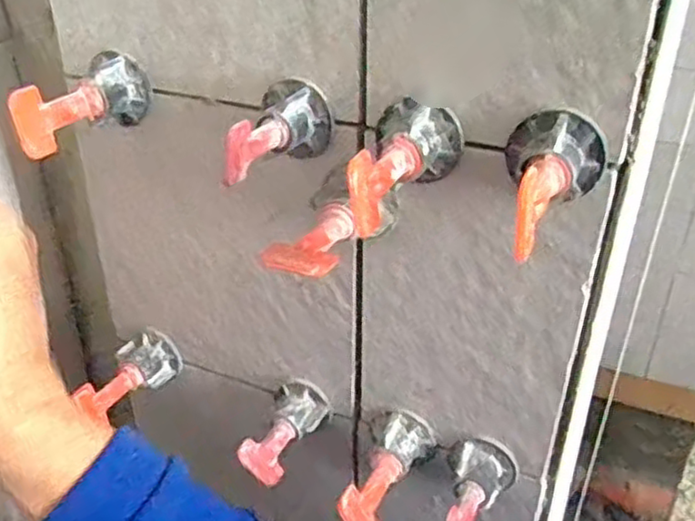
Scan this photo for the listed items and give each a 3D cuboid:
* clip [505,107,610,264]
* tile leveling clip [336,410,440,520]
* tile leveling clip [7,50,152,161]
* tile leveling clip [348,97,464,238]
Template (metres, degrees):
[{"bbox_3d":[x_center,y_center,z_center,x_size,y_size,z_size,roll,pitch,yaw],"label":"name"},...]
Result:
[{"bbox_3d":[0.064,-0.025,0.219,0.032,0.029,0.051,10,32,14],"label":"clip"},{"bbox_3d":[0.017,0.094,0.310,0.027,0.025,0.059,14,33,20],"label":"tile leveling clip"},{"bbox_3d":[-0.107,-0.062,0.285,0.025,0.028,0.058,10,32,15],"label":"tile leveling clip"},{"bbox_3d":[0.021,-0.031,0.235,0.030,0.026,0.058,7,32,10],"label":"tile leveling clip"}]

